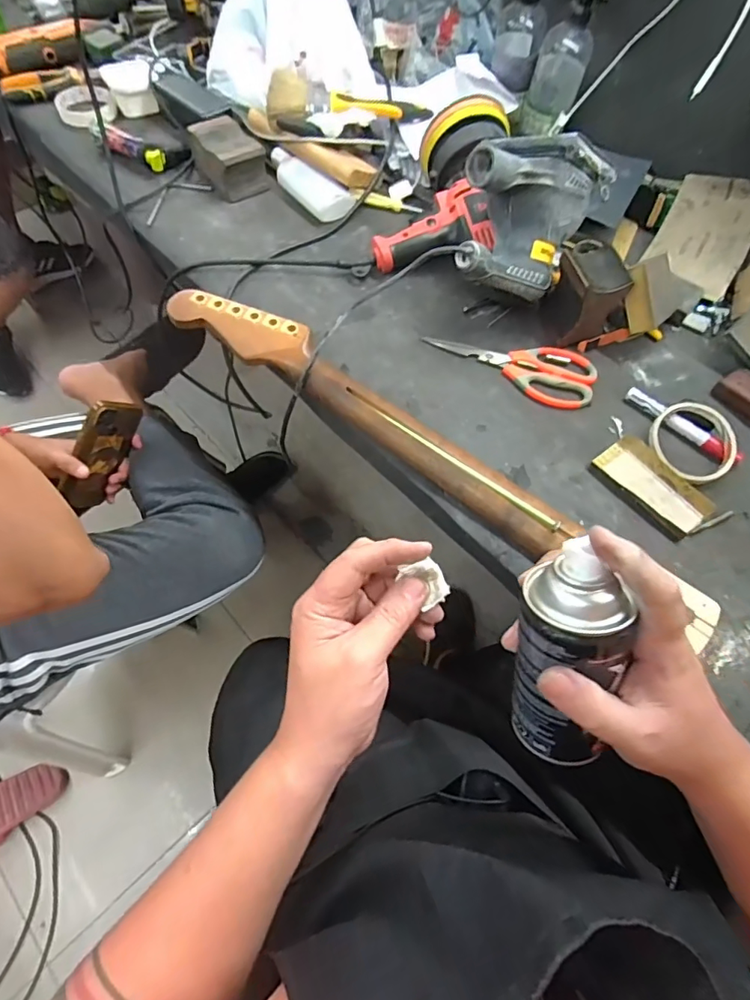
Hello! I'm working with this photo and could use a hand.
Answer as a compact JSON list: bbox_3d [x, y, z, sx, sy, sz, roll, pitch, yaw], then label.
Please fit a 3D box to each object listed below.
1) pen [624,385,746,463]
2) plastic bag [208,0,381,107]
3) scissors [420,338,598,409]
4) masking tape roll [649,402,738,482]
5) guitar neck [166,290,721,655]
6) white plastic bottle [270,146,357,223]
[{"bbox_3d":[0.332,-0.080,0.543,0.129,0.022,0.018,40,67,16],"label":"pen"},{"bbox_3d":[-0.122,-0.654,0.727,0.267,0.102,0.167,17,63,5],"label":"plastic bag"},{"bbox_3d":[0.157,-0.162,0.579,0.194,0.010,0.082,23,63,8],"label":"scissors"},{"bbox_3d":[0.329,-0.061,0.519,0.079,0.031,0.088,-27,67,-17],"label":"masking tape roll"},{"bbox_3d":[0.040,-0.068,0.516,0.629,0.028,0.074,34,66,13],"label":"guitar neck"},{"bbox_3d":[-0.093,-0.445,0.706,0.062,0.031,0.149,-32,69,-18],"label":"white plastic bottle"}]

